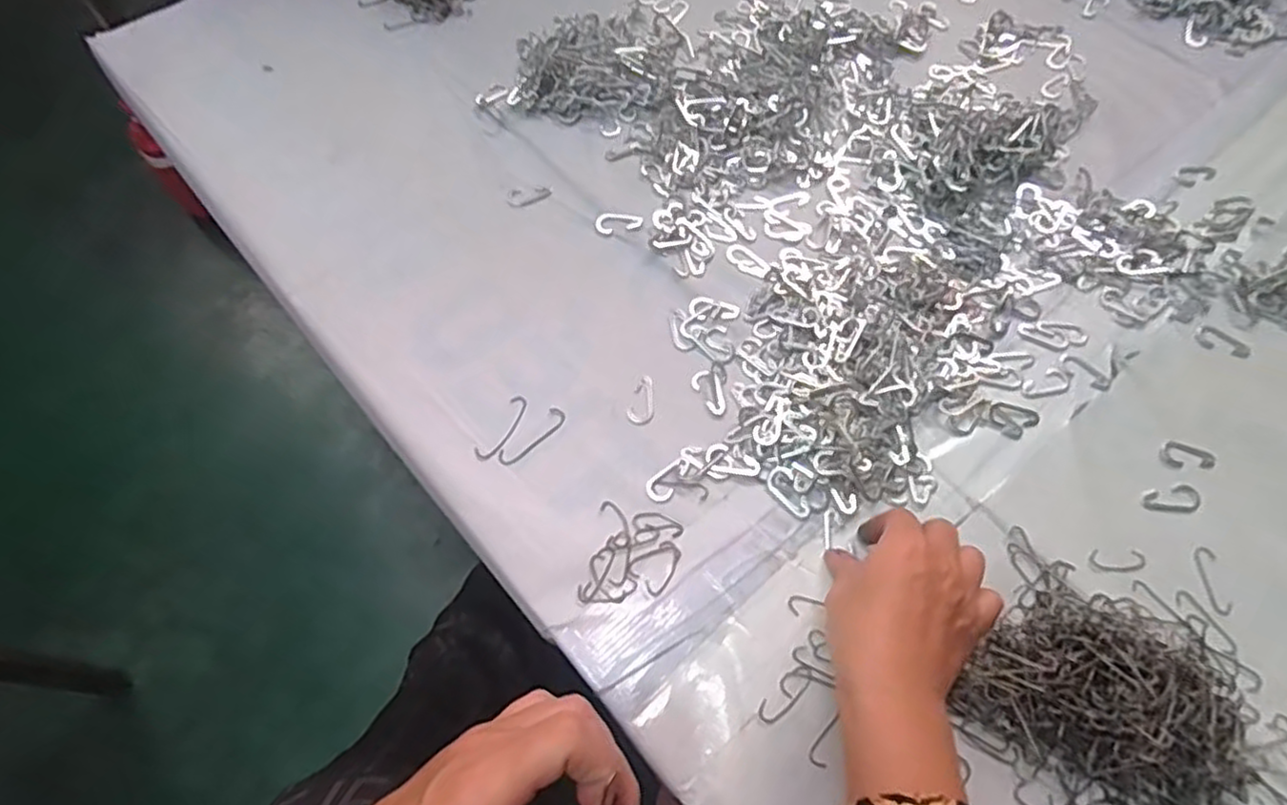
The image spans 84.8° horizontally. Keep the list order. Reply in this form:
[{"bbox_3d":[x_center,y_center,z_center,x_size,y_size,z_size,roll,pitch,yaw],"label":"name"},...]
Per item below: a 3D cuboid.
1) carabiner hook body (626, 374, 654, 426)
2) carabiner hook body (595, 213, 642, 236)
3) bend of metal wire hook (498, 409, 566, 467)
[{"bbox_3d":[0.001,-0.002,0.488,0.018,0.004,0.038,16,63,7],"label":"carabiner hook body"},{"bbox_3d":[-0.019,-0.143,0.559,0.036,0.007,0.017,-6,63,-4],"label":"carabiner hook body"},{"bbox_3d":[-0.075,0.023,0.475,0.013,0.004,0.054,41,69,18],"label":"bend of metal wire hook"}]

